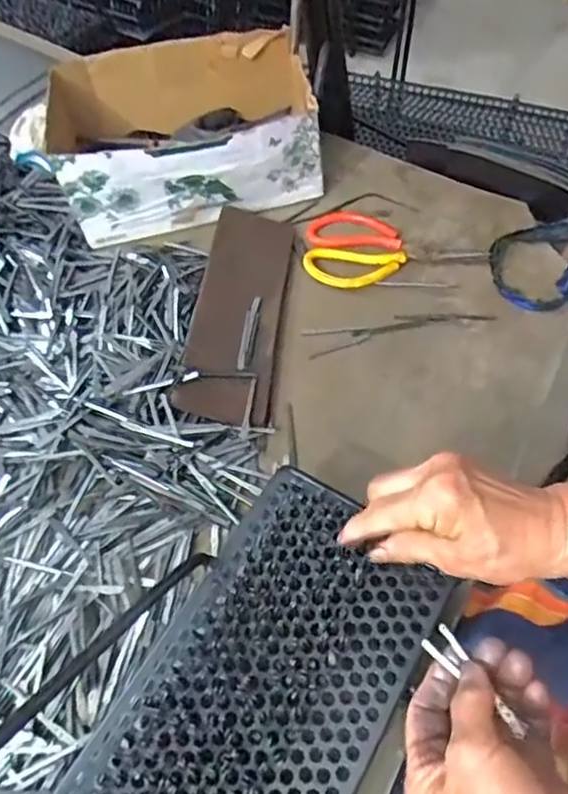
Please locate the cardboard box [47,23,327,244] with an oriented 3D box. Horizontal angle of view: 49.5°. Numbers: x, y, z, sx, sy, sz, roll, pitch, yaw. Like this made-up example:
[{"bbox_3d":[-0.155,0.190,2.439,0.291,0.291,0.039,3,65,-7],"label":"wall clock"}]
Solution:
[{"bbox_3d":[-0.113,-0.301,0.713,0.283,0.112,0.195,-11,55,-5],"label":"cardboard box"}]

